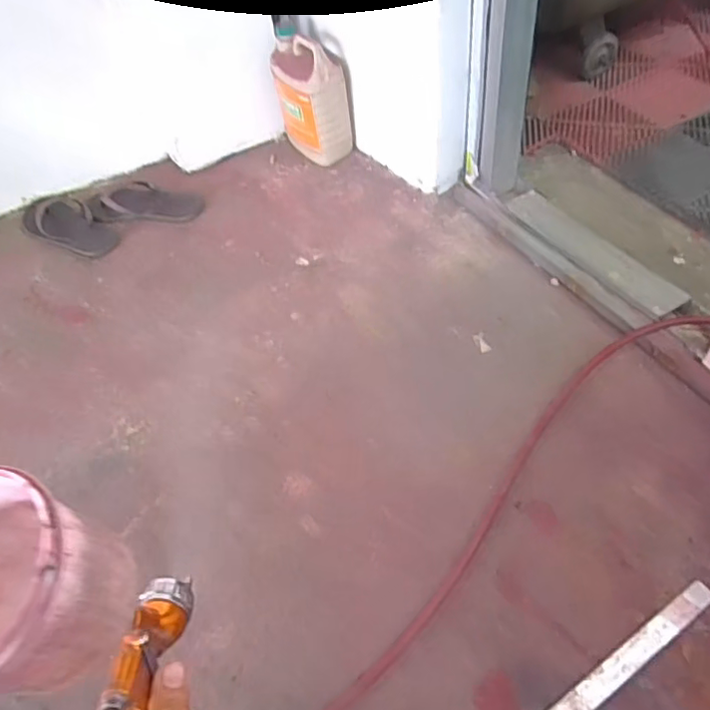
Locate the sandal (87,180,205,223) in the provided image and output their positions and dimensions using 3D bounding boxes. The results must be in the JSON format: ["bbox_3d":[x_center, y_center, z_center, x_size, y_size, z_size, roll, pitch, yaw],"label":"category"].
[{"bbox_3d":[-0.457,-0.337,1.269,0.248,0.036,0.100,-1,52,5],"label":"sandal"}]

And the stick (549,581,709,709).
[{"bbox_3d":[0.303,0.348,0.652,0.281,0.004,0.030,-30,55,-17],"label":"stick"}]

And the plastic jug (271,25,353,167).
[{"bbox_3d":[-0.102,-0.560,1.268,0.109,0.238,0.178,-37,57,-21],"label":"plastic jug"}]

